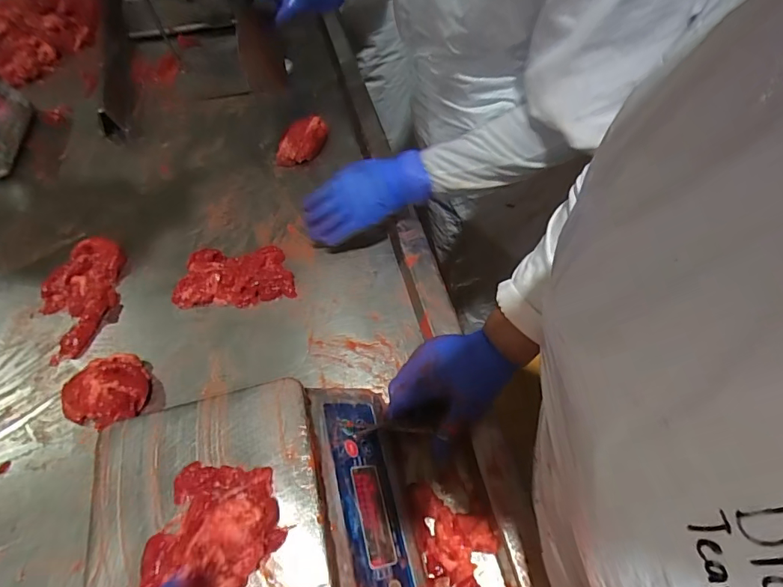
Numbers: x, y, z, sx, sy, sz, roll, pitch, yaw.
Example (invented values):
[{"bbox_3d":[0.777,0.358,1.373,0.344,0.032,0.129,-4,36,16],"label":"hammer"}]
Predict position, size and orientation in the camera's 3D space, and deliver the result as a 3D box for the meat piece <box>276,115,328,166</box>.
[{"bbox_3d":[-0.145,-0.256,0.748,0.054,0.041,0.098,26,59,19],"label":"meat piece"}]

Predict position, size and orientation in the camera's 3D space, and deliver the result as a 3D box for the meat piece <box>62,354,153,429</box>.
[{"bbox_3d":[-0.344,0.115,0.547,0.094,0.033,0.087,-1,54,1],"label":"meat piece"}]

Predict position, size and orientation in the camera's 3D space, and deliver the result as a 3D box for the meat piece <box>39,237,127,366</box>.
[{"bbox_3d":[-0.446,0.003,0.635,0.109,0.029,0.187,-7,54,-3],"label":"meat piece"}]

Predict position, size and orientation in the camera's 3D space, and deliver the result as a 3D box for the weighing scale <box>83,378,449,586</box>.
[{"bbox_3d":[-0.110,0.210,0.407,0.255,0.120,0.220,-13,55,-8],"label":"weighing scale"}]

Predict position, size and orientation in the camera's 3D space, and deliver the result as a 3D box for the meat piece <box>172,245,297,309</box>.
[{"bbox_3d":[-0.215,-0.025,0.632,0.159,0.028,0.088,0,54,2],"label":"meat piece"}]

